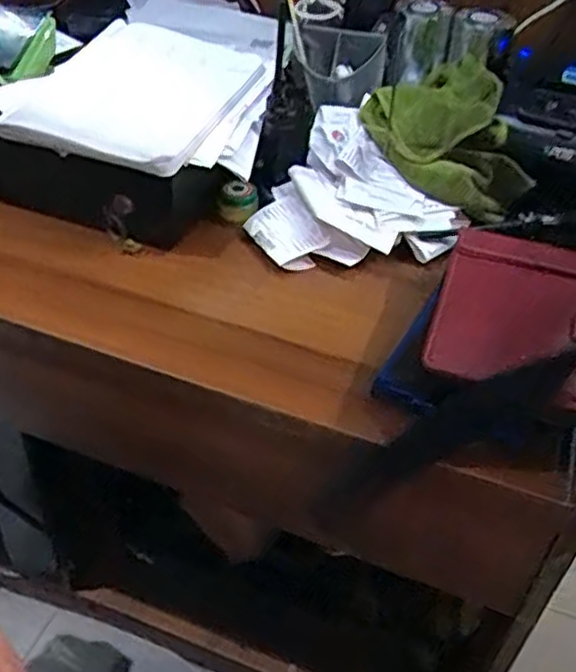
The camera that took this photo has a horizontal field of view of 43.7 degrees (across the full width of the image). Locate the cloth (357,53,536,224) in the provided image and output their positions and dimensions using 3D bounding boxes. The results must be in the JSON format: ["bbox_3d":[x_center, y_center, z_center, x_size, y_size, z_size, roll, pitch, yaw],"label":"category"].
[{"bbox_3d":[0.163,-0.207,0.742,0.135,0.105,0.154,-6,43,-11],"label":"cloth"}]

